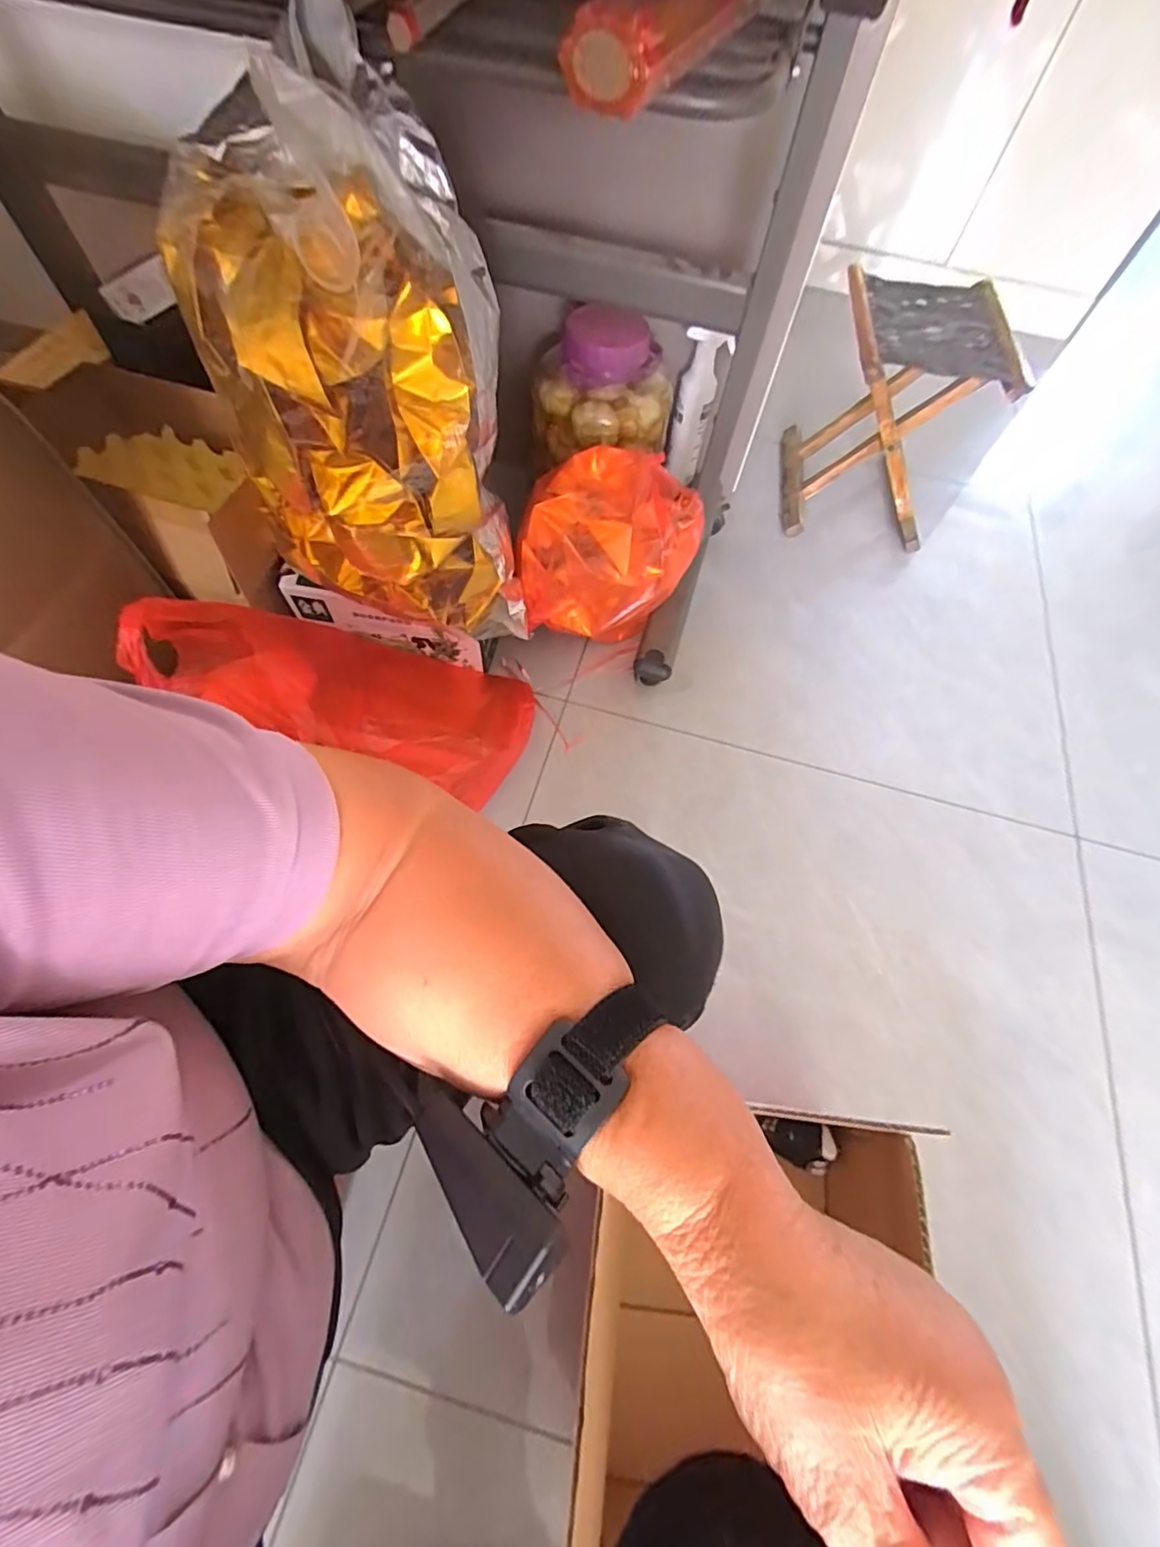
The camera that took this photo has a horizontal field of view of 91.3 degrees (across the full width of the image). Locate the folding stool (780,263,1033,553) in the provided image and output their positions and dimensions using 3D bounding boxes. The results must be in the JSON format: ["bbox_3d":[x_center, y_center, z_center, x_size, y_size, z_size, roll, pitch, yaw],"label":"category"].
[{"bbox_3d":[0.551,-0.644,1.046,0.263,0.317,0.312,8,64,1],"label":"folding stool"}]

